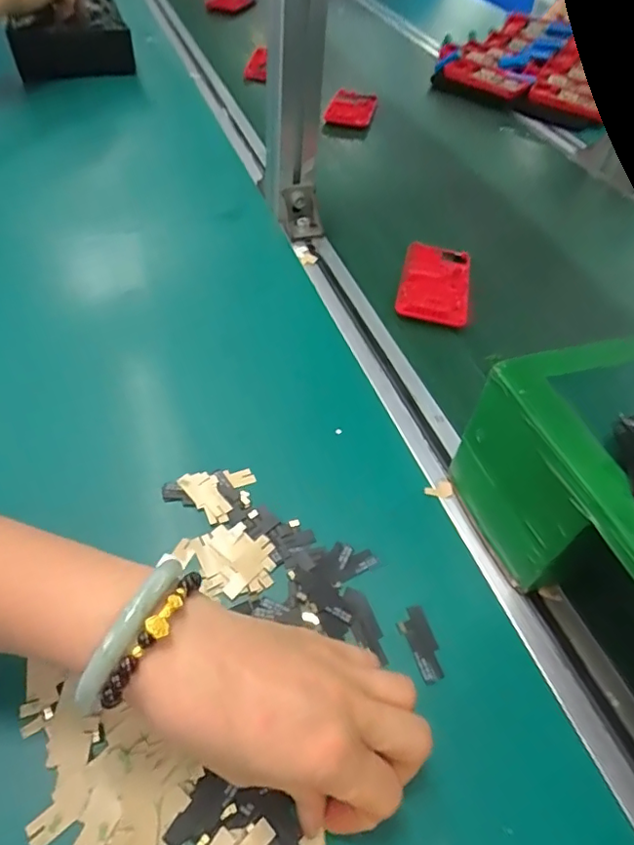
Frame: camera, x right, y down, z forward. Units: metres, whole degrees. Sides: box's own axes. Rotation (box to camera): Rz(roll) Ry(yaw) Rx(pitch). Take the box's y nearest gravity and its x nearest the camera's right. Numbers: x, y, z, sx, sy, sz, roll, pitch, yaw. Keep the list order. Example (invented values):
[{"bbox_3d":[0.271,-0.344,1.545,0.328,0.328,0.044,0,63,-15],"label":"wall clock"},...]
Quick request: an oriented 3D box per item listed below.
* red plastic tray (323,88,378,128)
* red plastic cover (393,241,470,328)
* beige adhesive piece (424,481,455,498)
[{"bbox_3d":[0.050,-0.440,0.759,0.060,0.013,0.117,13,49,4],"label":"red plastic tray"},{"bbox_3d":[0.111,-0.133,0.508,0.062,0.010,0.119,14,49,5],"label":"red plastic cover"},{"bbox_3d":[0.082,0.046,0.361,0.019,0.004,0.010,-17,54,-17],"label":"beige adhesive piece"}]

